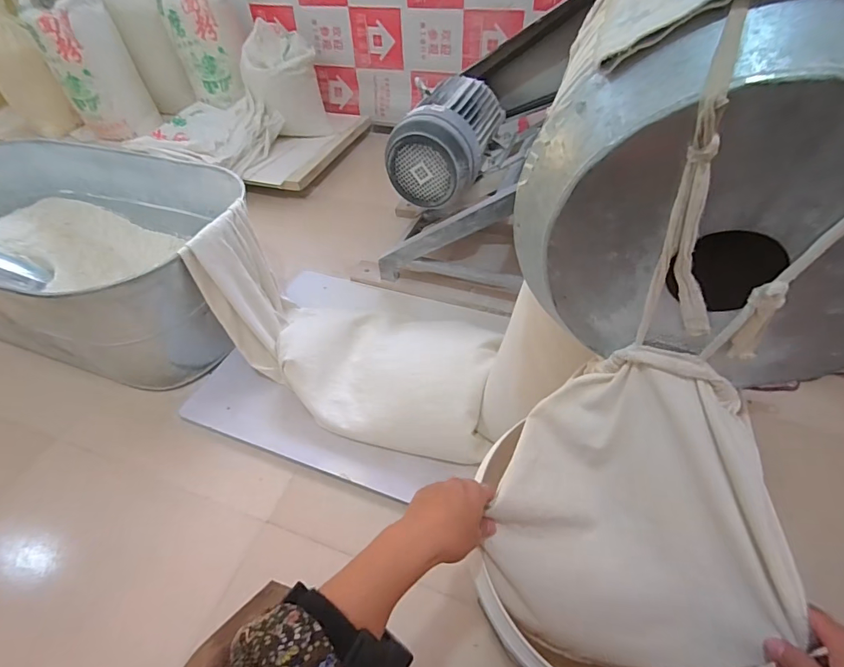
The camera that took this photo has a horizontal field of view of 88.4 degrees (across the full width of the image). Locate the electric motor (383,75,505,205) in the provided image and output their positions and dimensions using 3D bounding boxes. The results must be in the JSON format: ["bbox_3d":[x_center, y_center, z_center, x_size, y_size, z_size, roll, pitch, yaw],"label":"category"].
[{"bbox_3d":[0.063,-0.572,1.259,0.279,0.210,0.381,14,50,16],"label":"electric motor"}]

